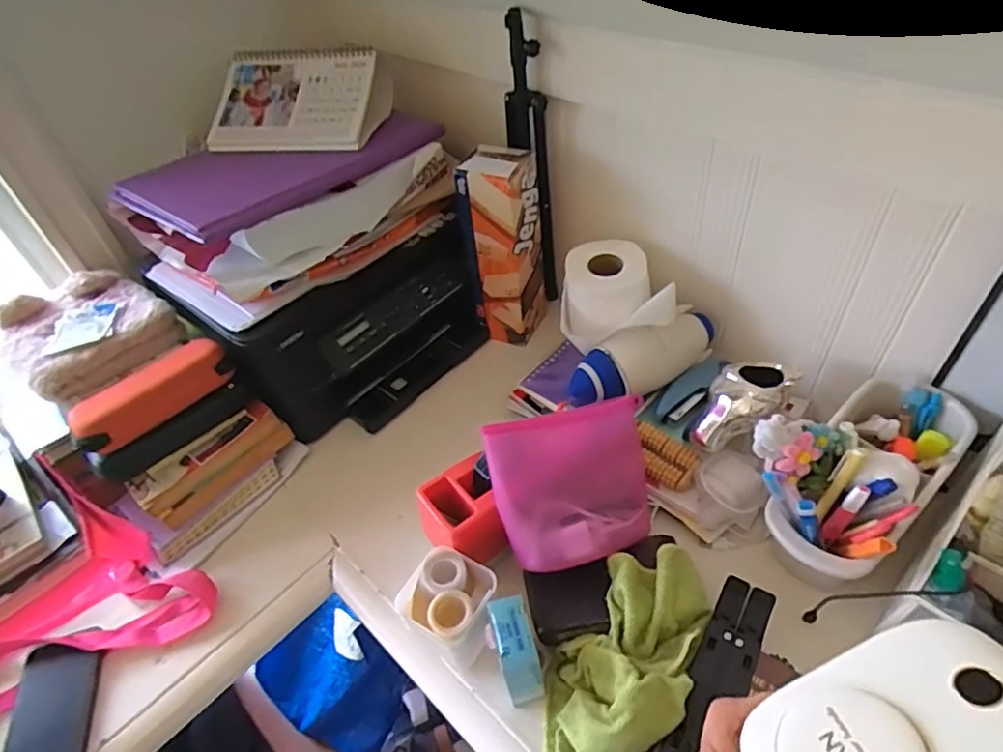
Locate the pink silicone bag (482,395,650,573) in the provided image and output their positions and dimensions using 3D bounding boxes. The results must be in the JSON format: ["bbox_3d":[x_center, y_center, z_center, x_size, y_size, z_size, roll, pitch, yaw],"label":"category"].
[{"bbox_3d":[0.084,0.108,0.594,0.188,0.036,0.148,-10,76,-23],"label":"pink silicone bag"}]

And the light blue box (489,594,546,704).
[{"bbox_3d":[0.014,0.250,0.521,0.032,0.097,0.062,-15,46,-7],"label":"light blue box"}]

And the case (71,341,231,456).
[{"bbox_3d":[-0.394,0.015,0.649,0.072,0.052,0.165,30,56,31],"label":"case"}]

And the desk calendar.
[{"bbox_3d":[-0.281,-0.380,0.791,0.226,0.082,0.147,1,46,8],"label":"desk calendar"}]

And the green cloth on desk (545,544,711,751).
[{"bbox_3d":[0.102,0.262,0.506,0.109,0.071,0.243,27,70,30],"label":"green cloth on desk"}]

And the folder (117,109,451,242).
[{"bbox_3d":[-0.273,-0.283,0.761,0.384,0.034,0.203,-37,52,-26],"label":"folder"}]

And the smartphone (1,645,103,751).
[{"bbox_3d":[-0.446,0.339,0.570,0.077,0.013,0.154,-17,46,-9],"label":"smartphone"}]

